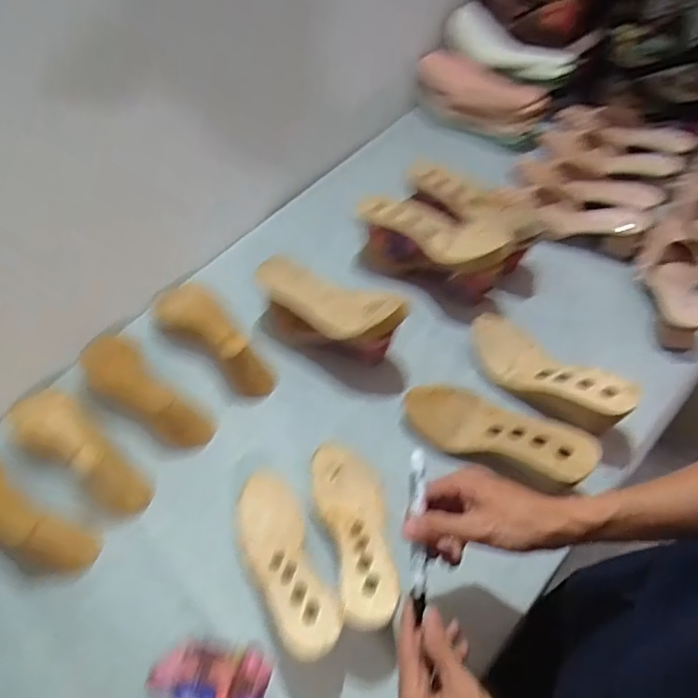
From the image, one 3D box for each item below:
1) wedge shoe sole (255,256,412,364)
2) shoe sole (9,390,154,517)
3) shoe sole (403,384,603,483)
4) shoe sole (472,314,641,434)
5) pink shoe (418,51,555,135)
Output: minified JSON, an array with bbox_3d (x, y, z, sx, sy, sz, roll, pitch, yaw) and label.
[{"bbox_3d":[-0.032,-0.045,0.781,0.231,0.134,0.082,21,61,18],"label":"wedge shoe sole"},{"bbox_3d":[-0.347,0.134,0.723,0.212,0.027,0.075,38,66,6],"label":"shoe sole"},{"bbox_3d":[0.177,0.096,0.686,0.233,0.084,0.087,26,63,20],"label":"shoe sole"},{"bbox_3d":[0.253,0.030,0.732,0.083,0.052,0.239,-34,40,-16],"label":"shoe sole"},{"bbox_3d":[0.238,-0.473,1.036,0.248,0.088,0.107,29,64,22],"label":"pink shoe"}]

